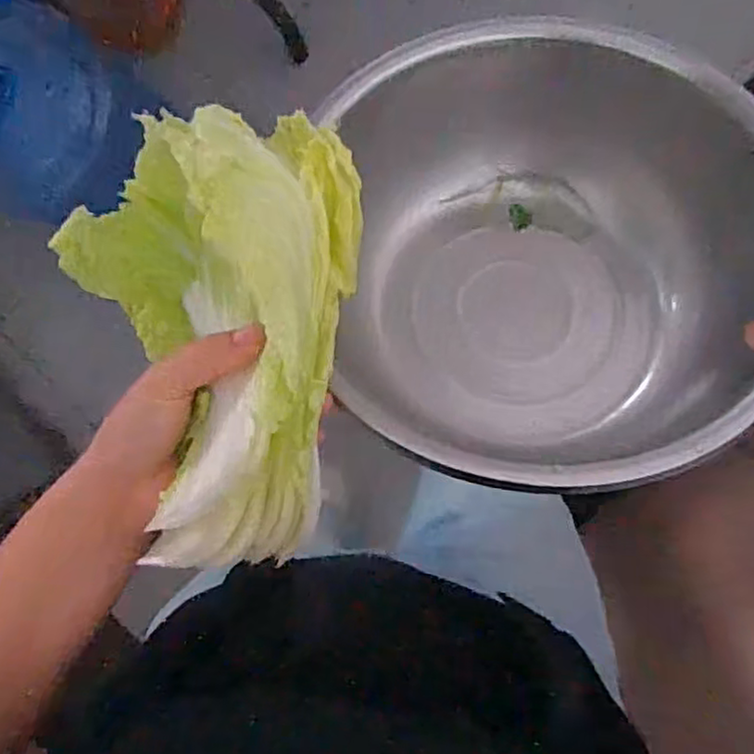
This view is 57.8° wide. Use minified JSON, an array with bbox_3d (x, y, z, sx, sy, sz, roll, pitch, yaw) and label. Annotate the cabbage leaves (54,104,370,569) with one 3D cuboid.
[{"bbox_3d":[-0.082,-0.018,0.297,0.131,0.068,0.186,7,97,1],"label":"cabbage leaves"}]

